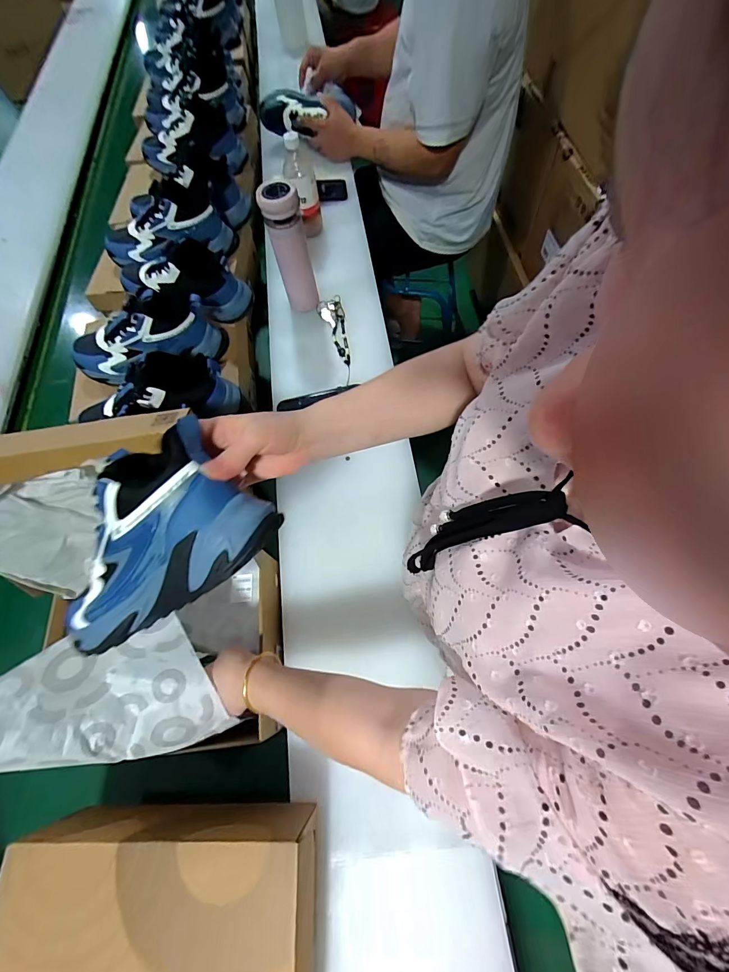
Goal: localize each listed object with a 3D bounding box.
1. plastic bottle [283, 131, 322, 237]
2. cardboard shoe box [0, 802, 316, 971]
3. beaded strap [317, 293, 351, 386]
[{"bbox_3d":[-0.137,-0.660,0.875,0.064,0.196,0.055,-12,66,-3],"label":"plastic bottle"},{"bbox_3d":[-0.201,0.478,0.385,0.301,0.131,0.238,-3,66,1],"label":"cardboard shoe box"},{"bbox_3d":[-0.049,-0.302,0.796,0.050,0.025,0.236,-15,66,-5],"label":"beaded strap"}]

